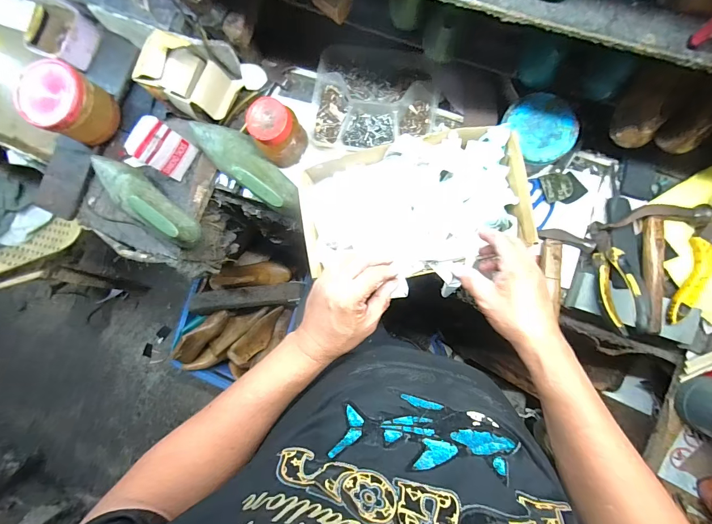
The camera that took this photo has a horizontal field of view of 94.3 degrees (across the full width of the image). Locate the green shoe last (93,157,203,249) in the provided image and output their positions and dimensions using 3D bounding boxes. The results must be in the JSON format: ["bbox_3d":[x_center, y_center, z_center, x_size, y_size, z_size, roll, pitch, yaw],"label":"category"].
[{"bbox_3d":[-0.399,-0.114,0.610,0.248,0.084,0.081,31,94,7],"label":"green shoe last"}]

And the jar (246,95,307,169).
[{"bbox_3d":[-0.133,-0.214,0.565,0.072,0.109,0.079,0,89,8],"label":"jar"}]

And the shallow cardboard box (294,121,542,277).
[{"bbox_3d":[0.083,-0.084,0.497,0.315,0.053,0.193,-12,88,7],"label":"shallow cardboard box"}]

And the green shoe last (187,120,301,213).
[{"bbox_3d":[-0.199,-0.177,0.572,0.258,0.069,0.076,36,94,6],"label":"green shoe last"}]

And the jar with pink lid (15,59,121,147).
[{"bbox_3d":[-0.519,-0.285,0.614,0.110,0.120,0.111,0,89,8],"label":"jar with pink lid"}]

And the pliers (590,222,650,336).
[{"bbox_3d":[0.404,0.018,0.511,0.019,0.056,0.184,14,69,-21],"label":"pliers"}]

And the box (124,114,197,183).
[{"bbox_3d":[-0.349,-0.200,0.591,0.047,0.110,0.086,26,93,7],"label":"box"}]

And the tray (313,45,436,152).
[{"bbox_3d":[0.034,-0.295,0.597,0.211,0.033,0.190,8,91,8],"label":"tray"}]

